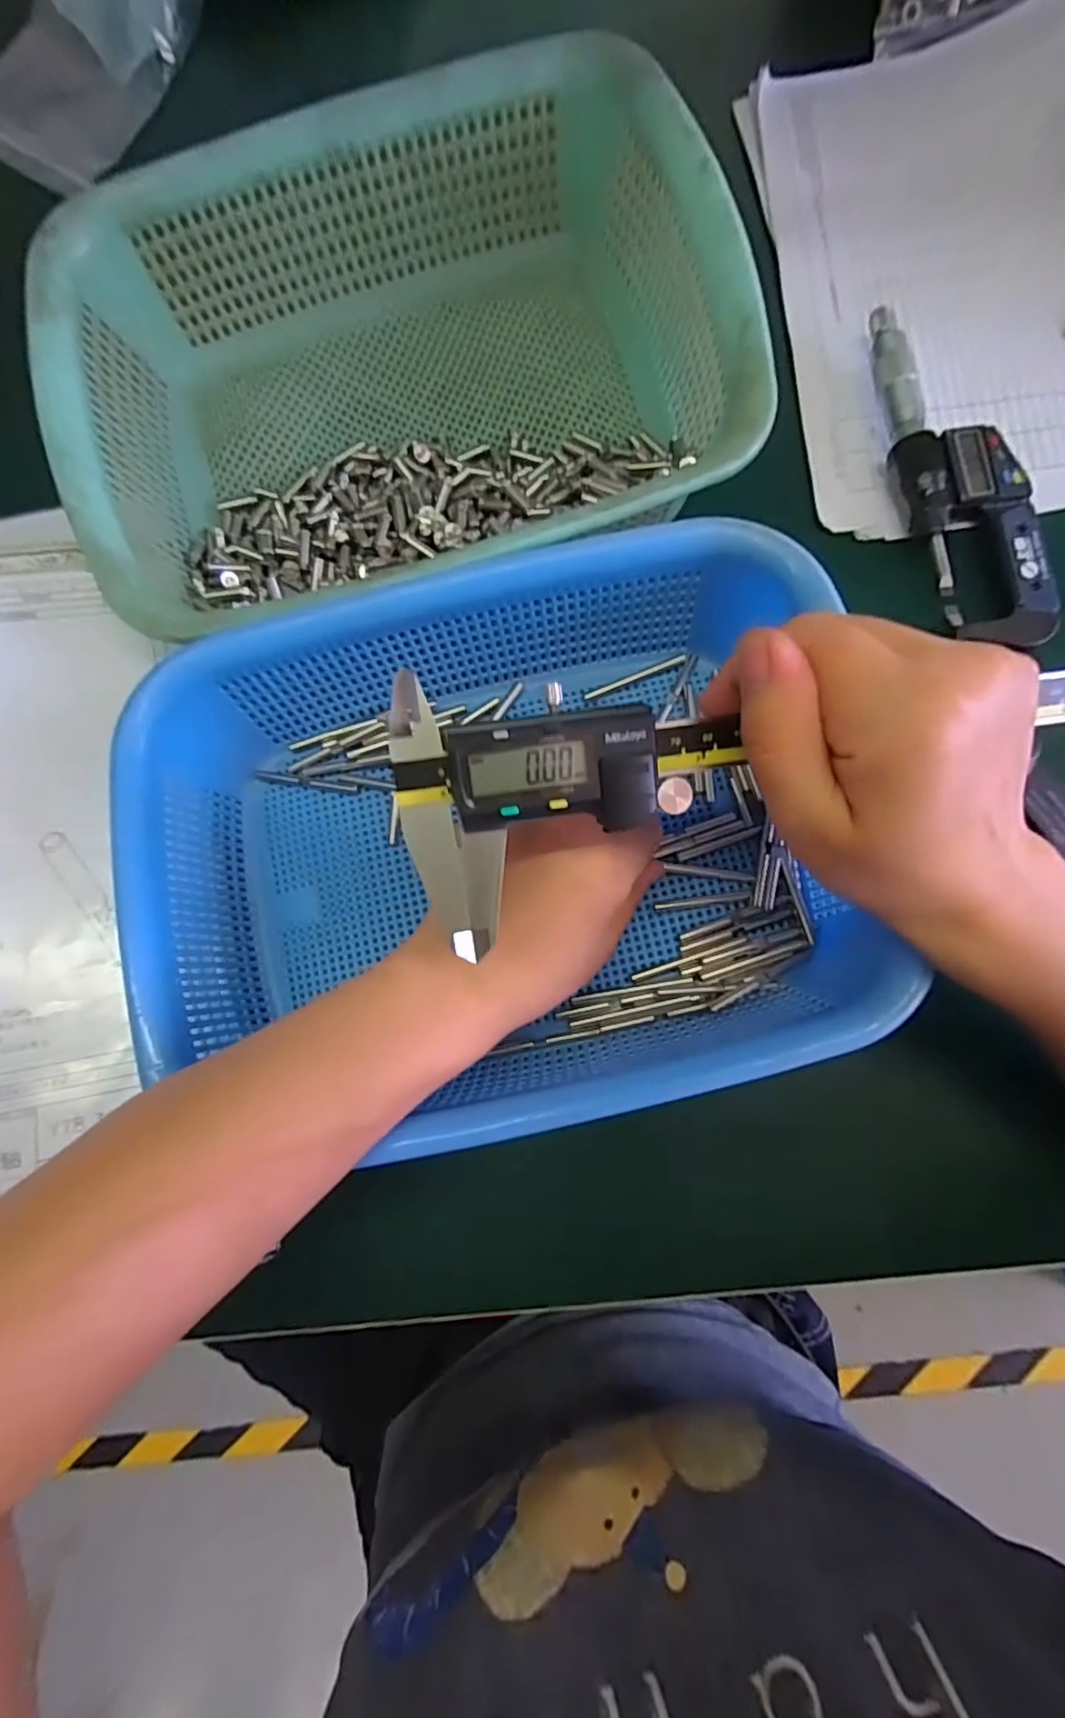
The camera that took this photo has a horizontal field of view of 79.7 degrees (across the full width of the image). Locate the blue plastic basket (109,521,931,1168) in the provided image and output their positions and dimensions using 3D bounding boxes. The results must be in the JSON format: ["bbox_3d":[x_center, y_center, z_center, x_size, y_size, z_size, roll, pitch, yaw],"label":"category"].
[{"bbox_3d":[-0.014,-0.005,0.269,0.279,0.073,0.209,-13,79,1],"label":"blue plastic basket"}]

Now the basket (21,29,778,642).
[{"bbox_3d":[-0.061,-0.222,0.303,0.299,0.077,0.220,-14,79,1],"label":"basket"}]

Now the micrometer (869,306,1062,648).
[{"bbox_3d":[0.209,-0.190,0.315,0.052,0.019,0.180,-15,79,1],"label":"micrometer"}]

